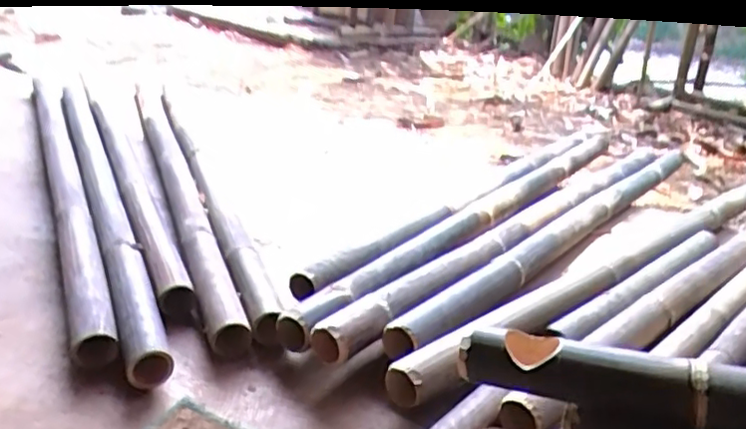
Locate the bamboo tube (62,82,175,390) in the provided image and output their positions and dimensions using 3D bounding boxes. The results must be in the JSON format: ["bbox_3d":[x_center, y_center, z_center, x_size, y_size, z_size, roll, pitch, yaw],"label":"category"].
[{"bbox_3d":[-0.610,-0.072,1.392,0.064,0.080,1.450,-8,27,-26],"label":"bamboo tube"}]

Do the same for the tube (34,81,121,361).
[{"bbox_3d":[-0.701,-0.092,1.407,0.072,0.086,1.432,-8,27,-26],"label":"tube"}]

